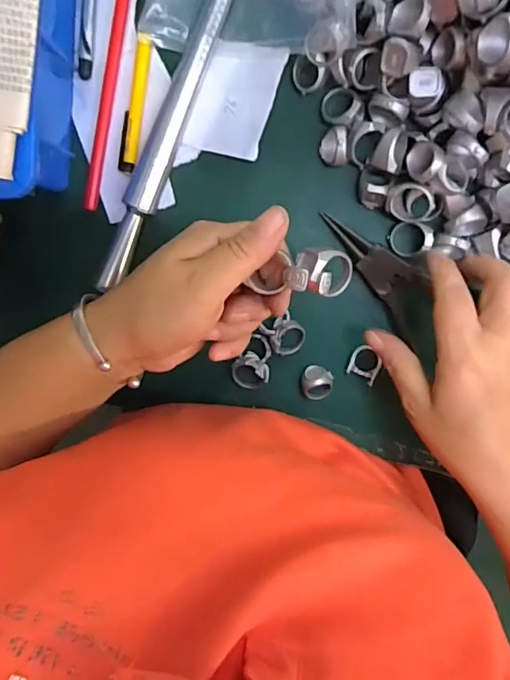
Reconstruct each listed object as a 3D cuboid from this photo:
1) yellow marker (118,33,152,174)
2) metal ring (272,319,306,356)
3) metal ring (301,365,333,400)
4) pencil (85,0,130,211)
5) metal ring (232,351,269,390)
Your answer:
[{"bbox_3d":[-0.080,-0.155,0.341,0.012,0.006,0.084,10,100,1],"label":"yellow marker"},{"bbox_3d":[0.024,-0.001,0.360,0.023,0.017,0.026,6,100,2],"label":"metal ring"},{"bbox_3d":[0.045,0.030,0.370,0.022,0.023,0.025,-3,99,3],"label":"metal ring"},{"bbox_3d":[-0.096,-0.170,0.339,0.010,0.005,0.166,13,100,1],"label":"pencil"},{"bbox_3d":[-0.003,0.024,0.363,0.025,0.012,0.025,0,100,3],"label":"metal ring"}]

